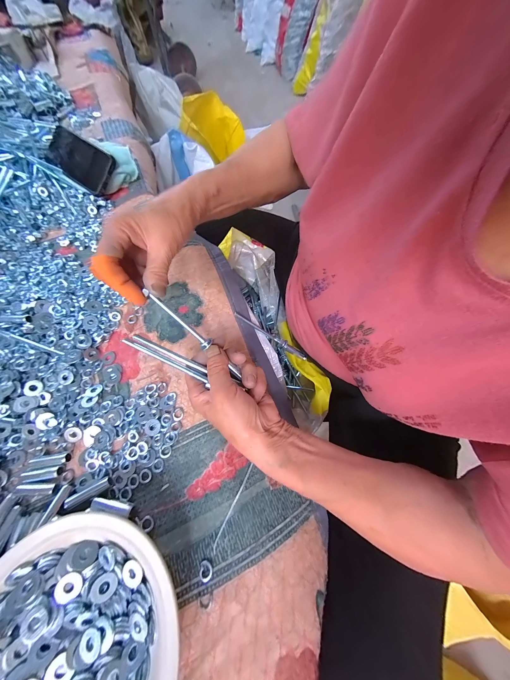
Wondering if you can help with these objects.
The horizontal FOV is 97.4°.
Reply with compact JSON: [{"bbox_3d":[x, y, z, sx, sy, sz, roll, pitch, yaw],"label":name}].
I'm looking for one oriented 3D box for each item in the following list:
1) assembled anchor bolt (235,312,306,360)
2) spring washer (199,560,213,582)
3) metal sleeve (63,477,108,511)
[{"bbox_3d":[0.028,-0.005,0.367,0.141,0.011,0.013,32,65,-17],"label":"assembled anchor bolt"},{"bbox_3d":[-0.045,0.212,0.205,0.012,0.004,0.013,0,65,0],"label":"spring washer"},{"bbox_3d":[-0.174,0.160,0.235,0.041,0.012,0.012,-27,68,-12],"label":"metal sleeve"}]

